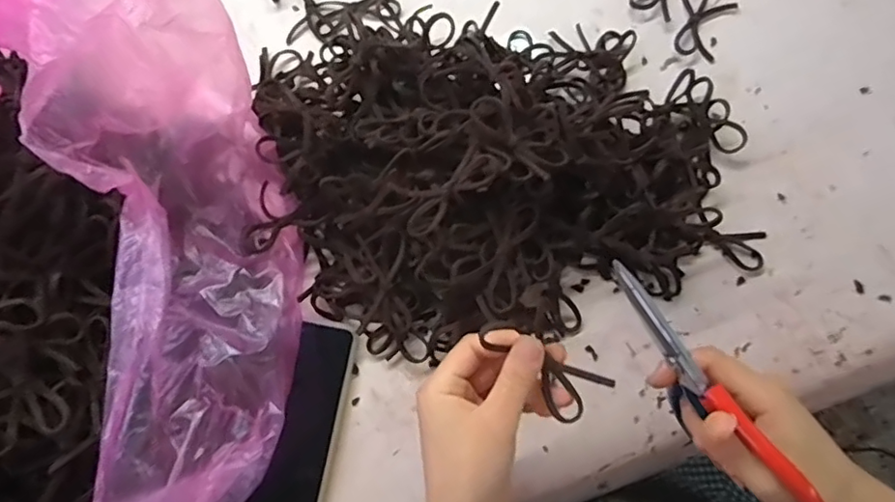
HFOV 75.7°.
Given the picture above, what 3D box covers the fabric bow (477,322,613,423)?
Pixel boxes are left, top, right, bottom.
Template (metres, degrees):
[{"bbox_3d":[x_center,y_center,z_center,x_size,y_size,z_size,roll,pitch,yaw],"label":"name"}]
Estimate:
[{"bbox_3d":[0.049,0.061,0.305,0.071,0.010,0.032,38,77,0],"label":"fabric bow"}]

